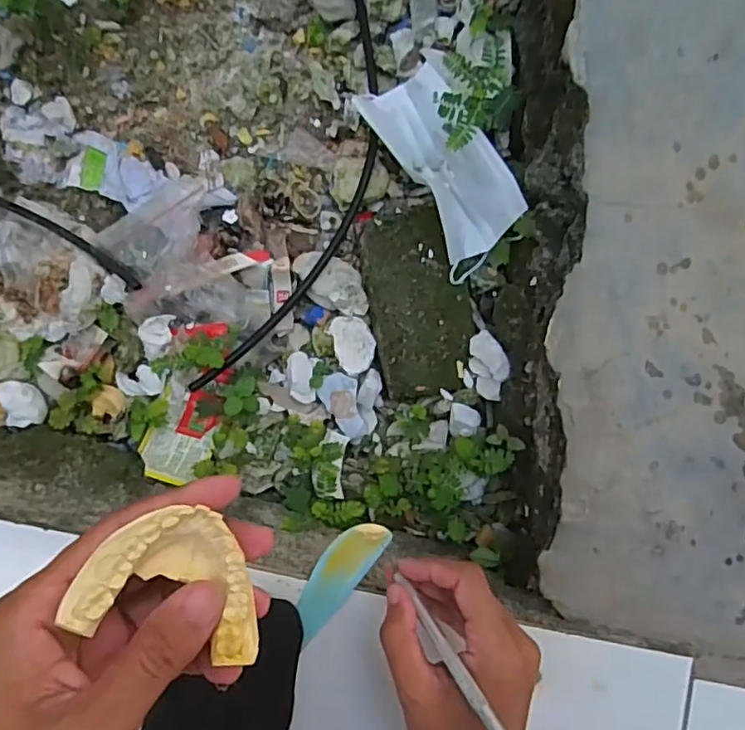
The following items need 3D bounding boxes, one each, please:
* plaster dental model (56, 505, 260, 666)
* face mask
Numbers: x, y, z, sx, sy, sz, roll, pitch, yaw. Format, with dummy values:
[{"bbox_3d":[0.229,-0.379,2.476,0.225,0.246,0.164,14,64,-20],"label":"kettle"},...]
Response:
[{"bbox_3d":[-0.068,0.076,0.219,0.063,0.023,0.045,23,70,-18],"label":"plaster dental model"},{"bbox_3d":[0.062,-0.170,0.510,0.087,0.044,0.183,-28,90,-1],"label":"face mask"}]

